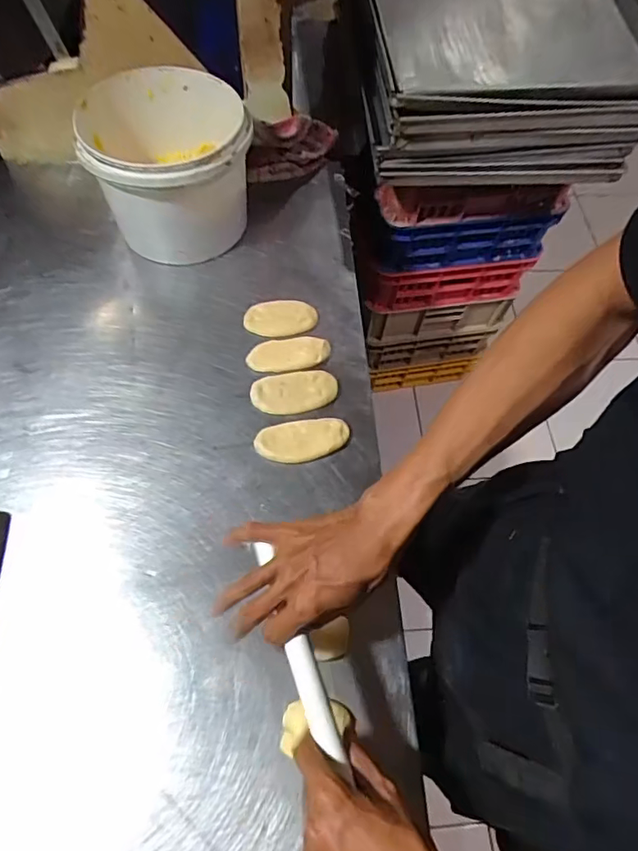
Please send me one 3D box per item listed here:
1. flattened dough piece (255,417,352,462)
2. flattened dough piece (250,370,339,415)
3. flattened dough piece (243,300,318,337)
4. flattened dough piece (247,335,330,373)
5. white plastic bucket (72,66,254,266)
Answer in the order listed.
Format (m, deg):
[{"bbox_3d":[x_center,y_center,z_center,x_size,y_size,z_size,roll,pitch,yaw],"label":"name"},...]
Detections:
[{"bbox_3d":[-0.020,0.018,0.651,0.116,0.013,0.052,-7,64,-7],"label":"flattened dough piece"},{"bbox_3d":[-0.031,-0.044,0.675,0.109,0.019,0.049,-10,64,-8],"label":"flattened dough piece"},{"bbox_3d":[-0.054,-0.152,0.731,0.100,0.018,0.053,-3,64,-5],"label":"flattened dough piece"},{"bbox_3d":[-0.041,-0.099,0.703,0.110,0.016,0.043,-9,64,-7],"label":"flattened dough piece"},{"bbox_3d":[-0.202,-0.349,0.729,0.207,0.171,0.200,1,63,-2],"label":"white plastic bucket"}]

